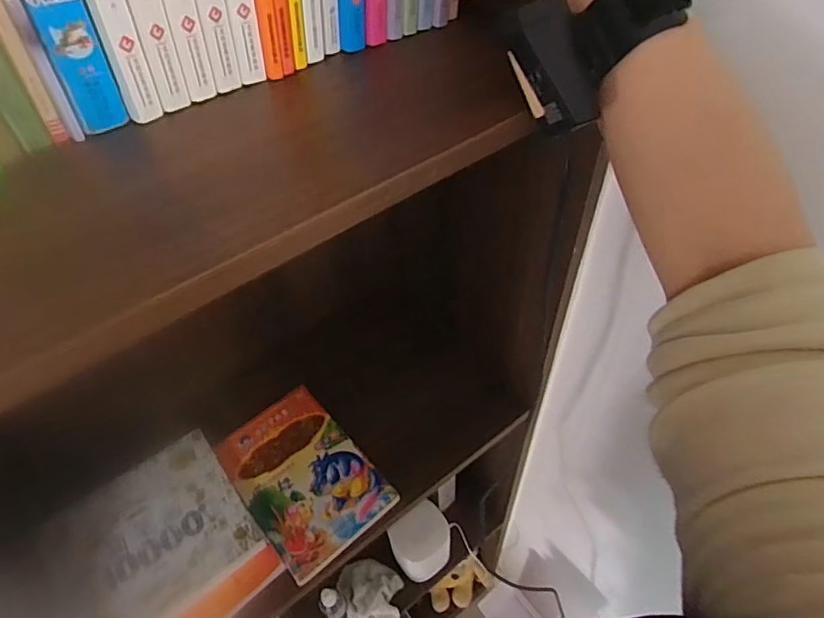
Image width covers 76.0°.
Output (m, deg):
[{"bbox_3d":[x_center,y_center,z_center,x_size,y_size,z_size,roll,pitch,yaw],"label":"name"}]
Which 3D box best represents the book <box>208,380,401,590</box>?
[{"bbox_3d":[-0.133,0.195,0.632,0.137,0.023,0.207,-33,56,-23],"label":"book"}]

